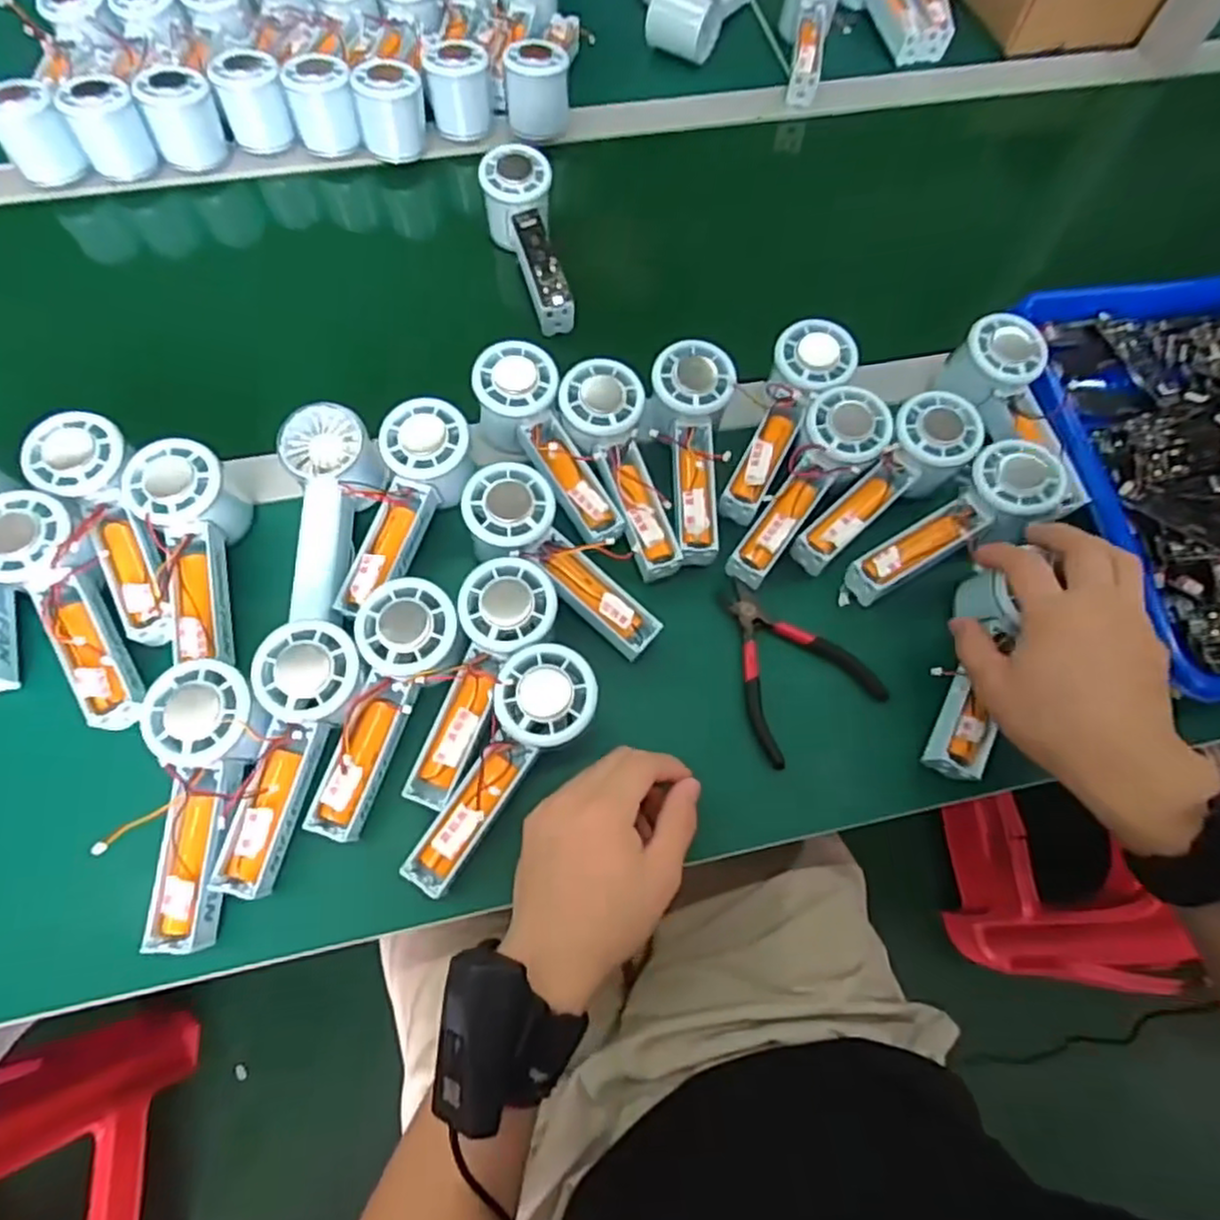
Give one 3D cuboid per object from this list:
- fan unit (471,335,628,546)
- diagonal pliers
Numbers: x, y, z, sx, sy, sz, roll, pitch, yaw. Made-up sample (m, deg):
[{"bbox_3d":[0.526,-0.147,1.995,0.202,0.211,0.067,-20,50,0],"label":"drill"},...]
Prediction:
[{"bbox_3d":[-0.043,-0.111,0.487,0.059,0.053,0.152,-31,86,-14],"label":"fan unit"},{"bbox_3d":[0.112,0.031,0.456,0.091,0.009,0.113,-30,73,-14],"label":"diagonal pliers"}]

